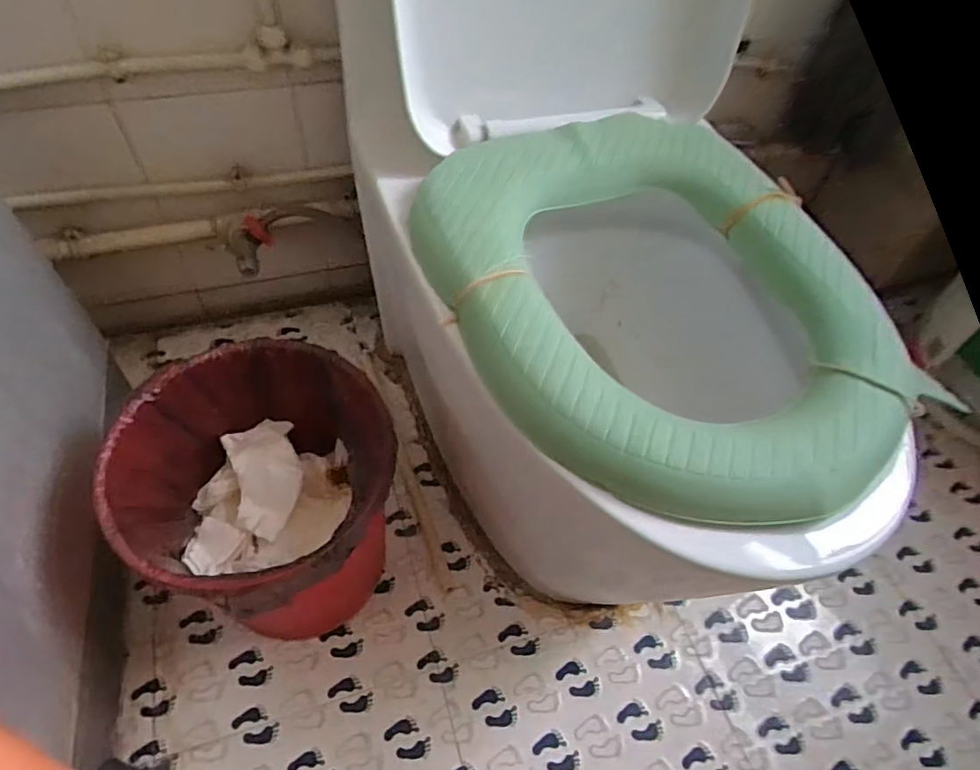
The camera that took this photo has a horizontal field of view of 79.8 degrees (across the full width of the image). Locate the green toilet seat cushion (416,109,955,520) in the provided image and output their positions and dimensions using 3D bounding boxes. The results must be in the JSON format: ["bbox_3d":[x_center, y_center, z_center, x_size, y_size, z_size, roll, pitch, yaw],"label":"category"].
[{"bbox_3d":[0.137,-0.078,0.477,0.337,0.043,0.400,-14,57,-15],"label":"green toilet seat cushion"}]

